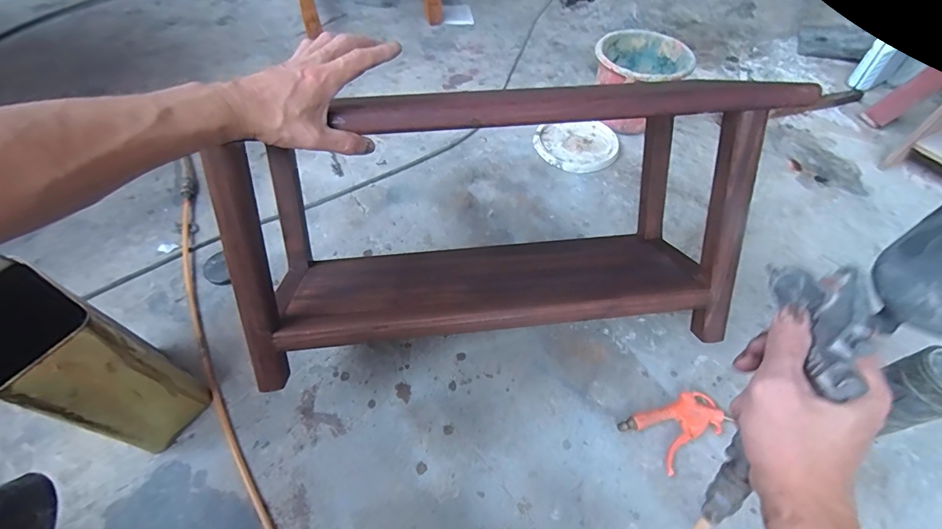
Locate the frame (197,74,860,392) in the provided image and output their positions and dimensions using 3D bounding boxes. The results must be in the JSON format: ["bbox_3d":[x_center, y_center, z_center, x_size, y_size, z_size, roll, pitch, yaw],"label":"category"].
[{"bbox_3d":[0.034,-0.059,0.574,0.659,0.332,0.212,-8,27,-3],"label":"frame"}]

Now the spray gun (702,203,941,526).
[{"bbox_3d":[0.252,0.060,0.286,0.099,0.100,0.284,44,111,24],"label":"spray gun"}]

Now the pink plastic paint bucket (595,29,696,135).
[{"bbox_3d":[0.407,-0.450,1.020,0.203,0.182,0.191,0,55,0],"label":"pink plastic paint bucket"}]

